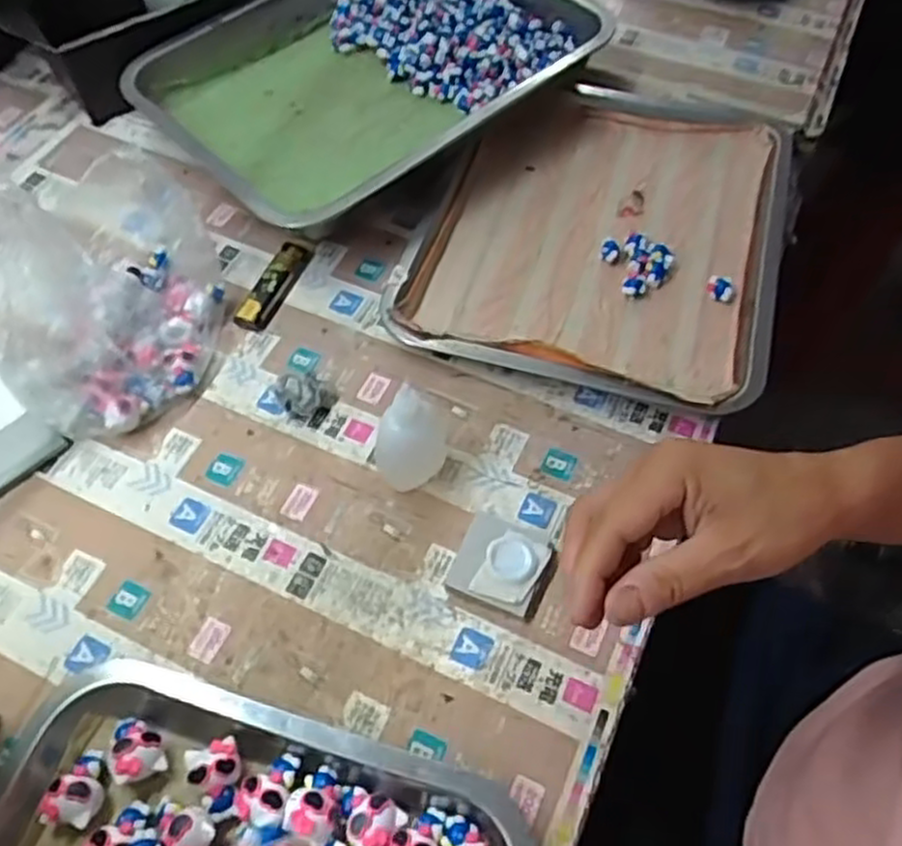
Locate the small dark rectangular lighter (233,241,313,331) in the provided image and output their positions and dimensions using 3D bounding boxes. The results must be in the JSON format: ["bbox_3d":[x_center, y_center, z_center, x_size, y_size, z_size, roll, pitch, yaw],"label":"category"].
[{"bbox_3d":[-0.132,-0.101,0.576,0.023,0.015,0.079,20,60,13],"label":"small dark rectangular lighter"}]

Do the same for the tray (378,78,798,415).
[{"bbox_3d":[0.117,-0.147,0.599,0.266,0.033,0.294,15,59,10],"label":"tray"}]

